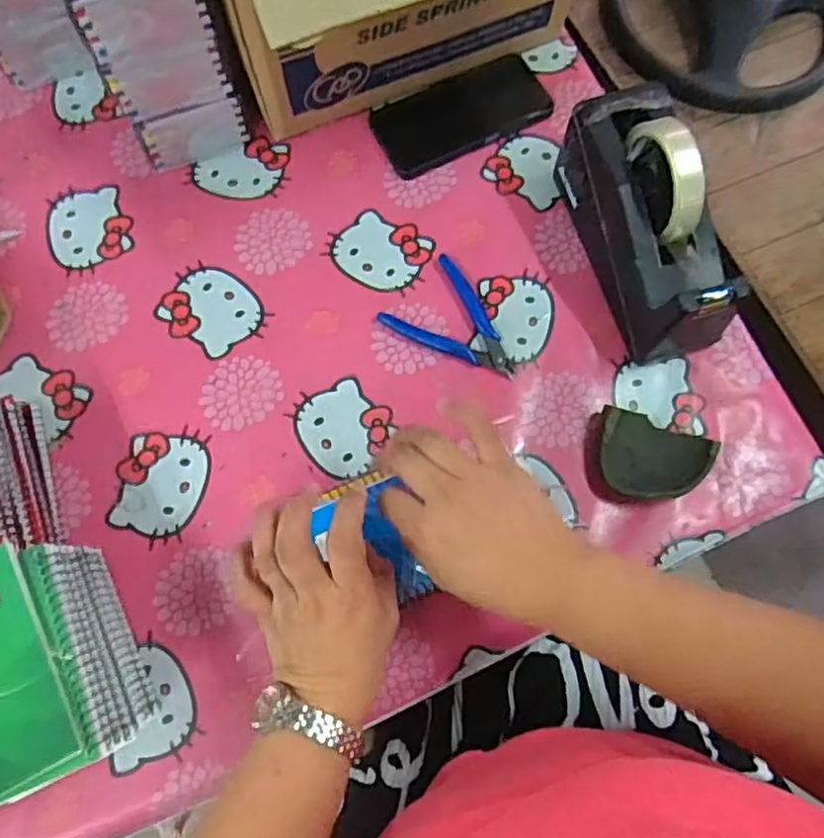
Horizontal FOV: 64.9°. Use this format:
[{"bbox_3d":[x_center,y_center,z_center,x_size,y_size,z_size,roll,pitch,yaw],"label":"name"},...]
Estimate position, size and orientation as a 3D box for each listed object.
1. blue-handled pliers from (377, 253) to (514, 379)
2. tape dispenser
[{"bbox_3d":[0.041,-0.077,0.559,0.116,0.007,0.083,43,78,11],"label":"blue-handled pliers"},{"bbox_3d":[0.191,-0.160,0.517,0.073,0.111,0.202,-16,75,-5],"label":"tape dispenser"}]

